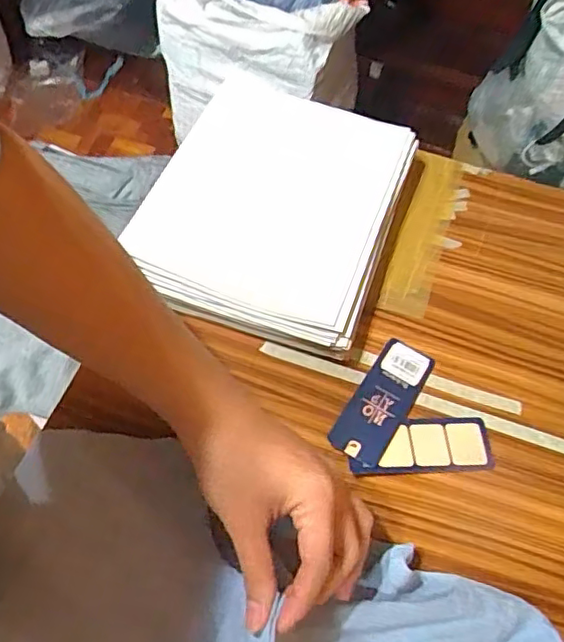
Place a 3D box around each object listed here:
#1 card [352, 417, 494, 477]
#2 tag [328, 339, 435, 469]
[{"bbox_3d":[0.113,0.101,0.486,0.116,0.004,0.045,0,60,-6],"label":"card"},{"bbox_3d":[0.085,0.066,0.505,0.045,0.004,0.119,30,59,14],"label":"tag"}]

